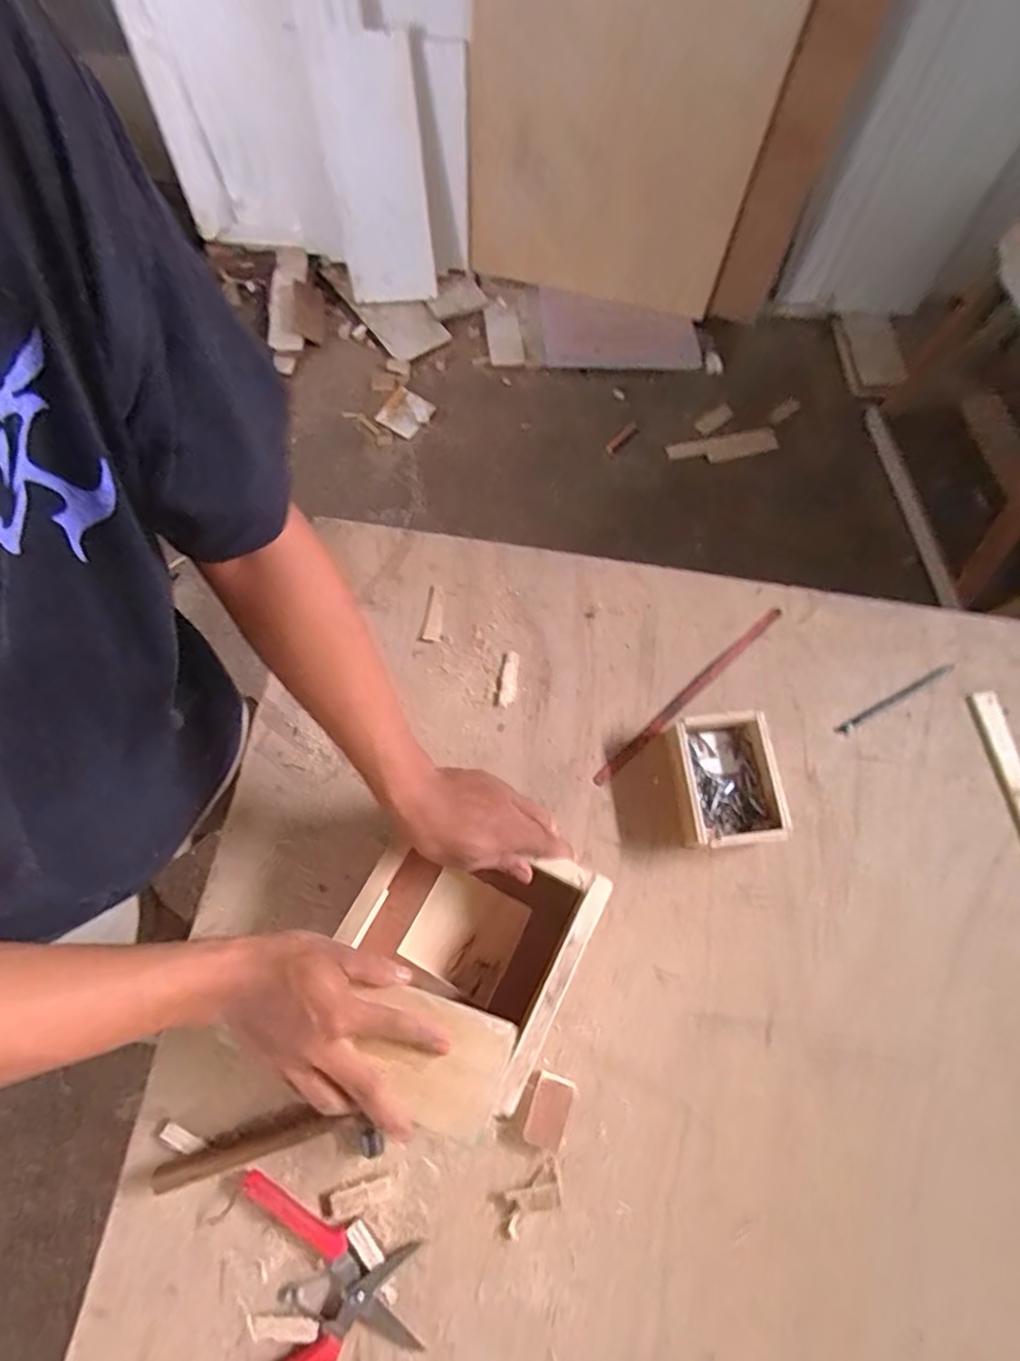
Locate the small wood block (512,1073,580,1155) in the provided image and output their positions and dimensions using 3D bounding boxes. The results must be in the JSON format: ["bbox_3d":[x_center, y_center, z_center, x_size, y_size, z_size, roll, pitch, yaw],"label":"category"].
[{"bbox_3d":[0.029,0.380,0.528,0.045,0.011,0.056,21,71,6],"label":"small wood block"}]

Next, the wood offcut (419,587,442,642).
[{"bbox_3d":[-0.088,-0.076,0.687,0.022,0.004,0.067,6,70,0],"label":"wood offcut"}]

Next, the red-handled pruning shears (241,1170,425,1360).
[{"bbox_3d":[-0.149,0.490,0.478,0.143,0.014,0.156,0,70,-2],"label":"red-handled pruning shears"}]

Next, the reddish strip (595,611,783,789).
[{"bbox_3d":[0.205,0.013,0.667,0.299,0.013,0.014,-40,76,-14],"label":"reddish strip"}]

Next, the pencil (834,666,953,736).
[{"bbox_3d":[0.435,0.020,0.672,0.162,0.005,0.012,-28,73,-11],"label":"pencil"}]

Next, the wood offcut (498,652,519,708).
[{"bbox_3d":[0.000,-0.002,0.665,0.018,0.004,0.063,9,70,1],"label":"wood offcut"}]

